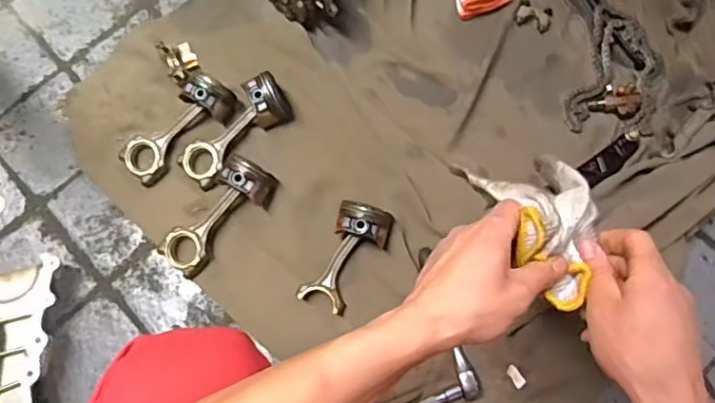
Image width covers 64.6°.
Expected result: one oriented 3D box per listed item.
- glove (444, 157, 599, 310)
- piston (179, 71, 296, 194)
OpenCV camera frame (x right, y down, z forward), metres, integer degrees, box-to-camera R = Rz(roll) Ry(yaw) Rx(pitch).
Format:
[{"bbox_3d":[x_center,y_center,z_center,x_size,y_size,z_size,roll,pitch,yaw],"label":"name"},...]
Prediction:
[{"bbox_3d":[0.162,0.016,0.487,0.083,0.112,0.143,-17,79,-3],"label":"glove"},{"bbox_3d":[-0.174,-0.104,0.800,0.185,0.056,0.070,-43,75,-7],"label":"piston"}]

